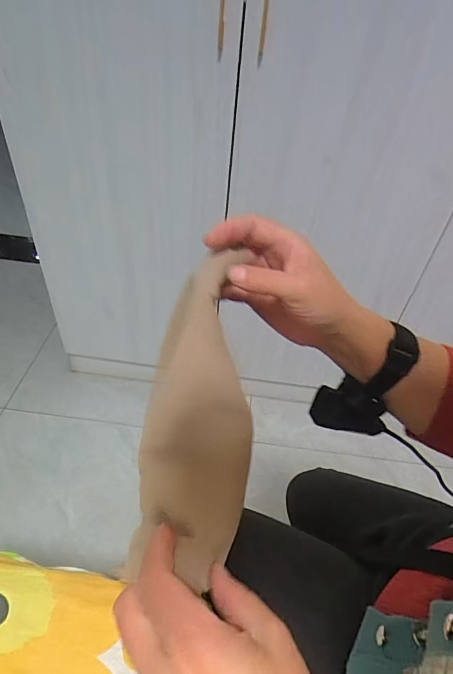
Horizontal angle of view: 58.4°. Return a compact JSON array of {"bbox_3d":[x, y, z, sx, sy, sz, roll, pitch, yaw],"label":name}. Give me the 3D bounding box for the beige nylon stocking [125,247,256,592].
[{"bbox_3d":[-0.019,0.043,0.297,0.074,0.058,0.205,3,80,-1],"label":"beige nylon stocking"}]

